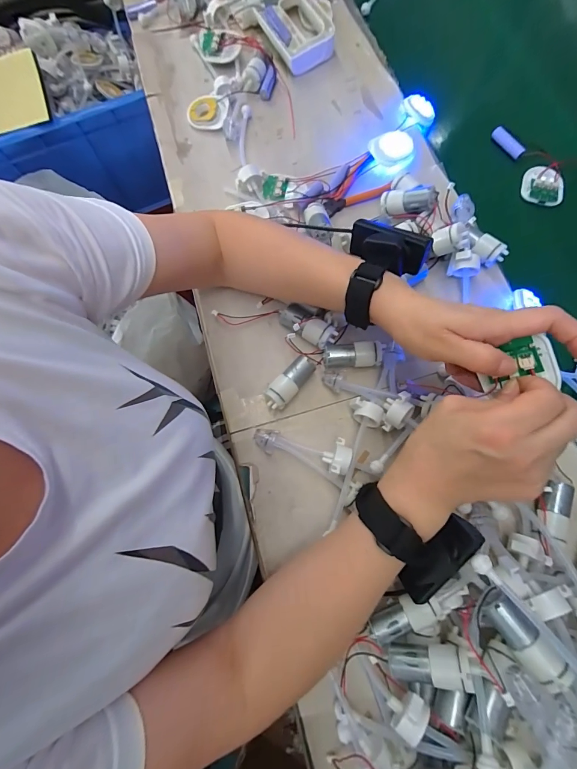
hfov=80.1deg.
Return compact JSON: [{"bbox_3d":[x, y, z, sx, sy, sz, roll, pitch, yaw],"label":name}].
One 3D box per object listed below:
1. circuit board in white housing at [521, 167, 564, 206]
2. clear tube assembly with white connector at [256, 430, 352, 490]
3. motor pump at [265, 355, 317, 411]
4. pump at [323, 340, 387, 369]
[{"bbox_3d":[0.326,-0.255,0.438,0.050,0.012,0.053,27,77,8],"label":"circuit board in white housing"},{"bbox_3d":[0.014,0.063,0.339,0.095,0.028,0.041,21,76,7],"label":"clear tube assembly with white connector"},{"bbox_3d":[0.001,-0.001,0.359,0.023,0.026,0.062,38,79,11],"label":"motor pump"},{"bbox_3d":[0.069,-0.031,0.369,0.062,0.022,0.025,-1,75,1],"label":"pump"}]

